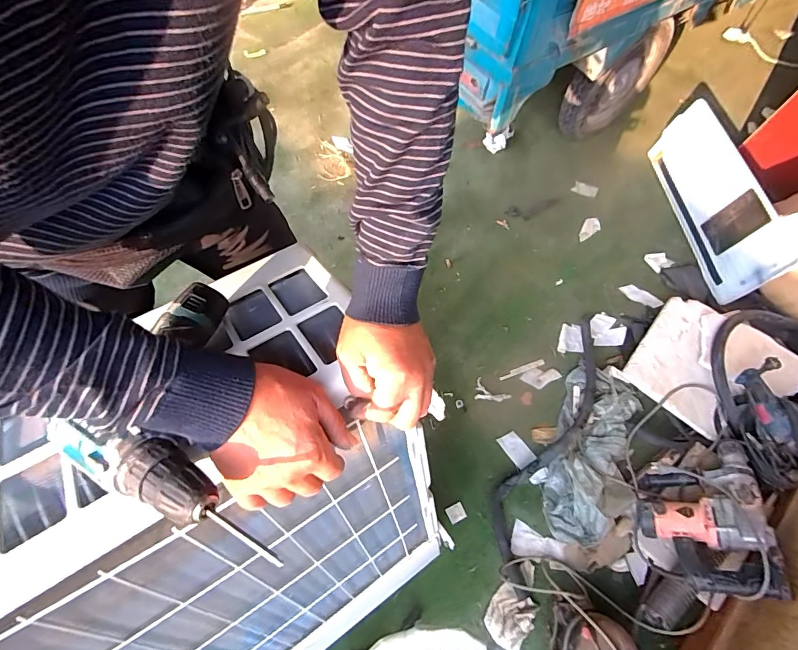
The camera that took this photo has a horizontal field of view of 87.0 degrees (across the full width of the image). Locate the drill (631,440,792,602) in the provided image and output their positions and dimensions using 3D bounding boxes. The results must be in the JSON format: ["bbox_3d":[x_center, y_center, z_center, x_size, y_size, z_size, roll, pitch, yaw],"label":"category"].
[{"bbox_3d":[0.704,0.434,0.990,0.248,0.104,0.362,-16,28,33],"label":"drill"}]

